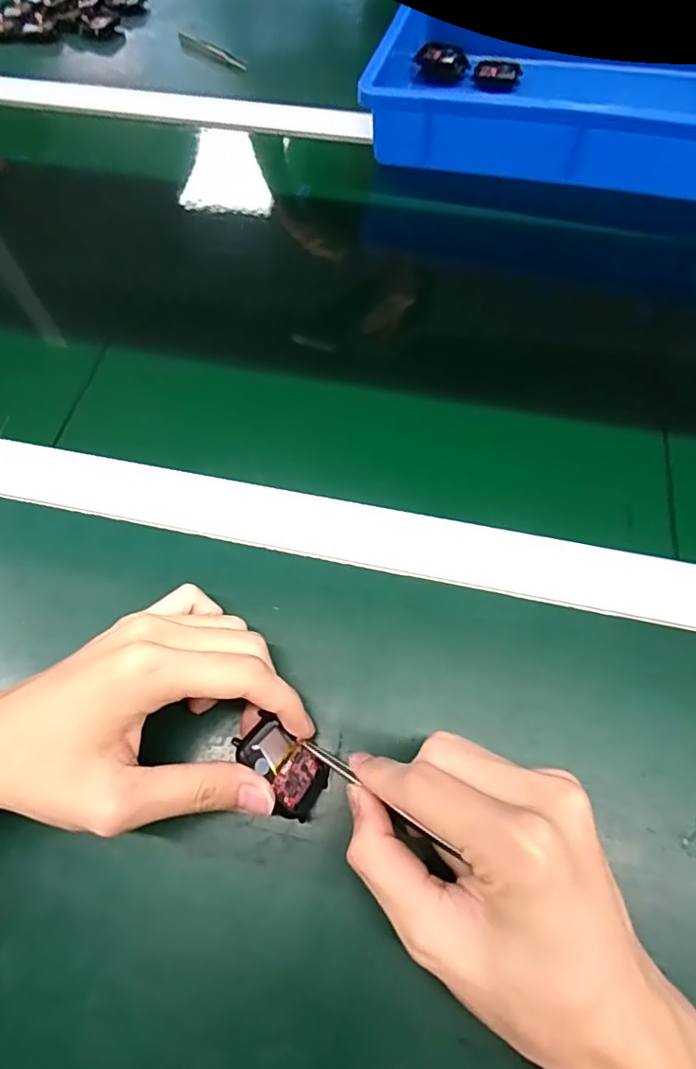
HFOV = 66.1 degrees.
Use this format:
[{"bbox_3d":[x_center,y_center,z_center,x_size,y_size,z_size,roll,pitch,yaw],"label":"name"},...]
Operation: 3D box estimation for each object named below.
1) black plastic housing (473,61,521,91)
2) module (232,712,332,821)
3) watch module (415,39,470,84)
[{"bbox_3d":[0.156,-0.477,0.557,0.048,0.015,0.025,6,65,5],"label":"black plastic housing"},{"bbox_3d":[-0.031,0.111,0.259,0.047,0.005,0.037,47,29,4],"label":"module"},{"bbox_3d":[0.100,-0.494,0.560,0.054,0.023,0.031,18,66,10],"label":"watch module"}]

